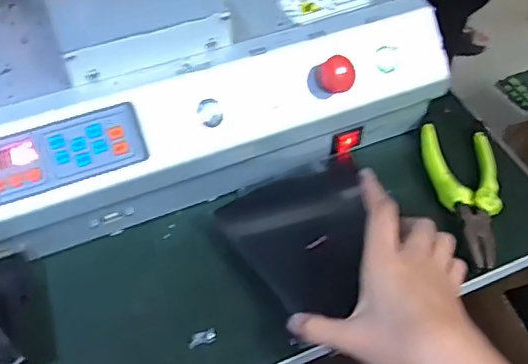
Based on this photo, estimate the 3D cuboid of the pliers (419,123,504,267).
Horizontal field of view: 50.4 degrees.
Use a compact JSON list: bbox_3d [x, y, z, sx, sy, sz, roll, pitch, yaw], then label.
[{"bbox_3d":[0.170,0.009,0.471,0.058,0.014,0.134,3,53,1],"label":"pliers"}]

